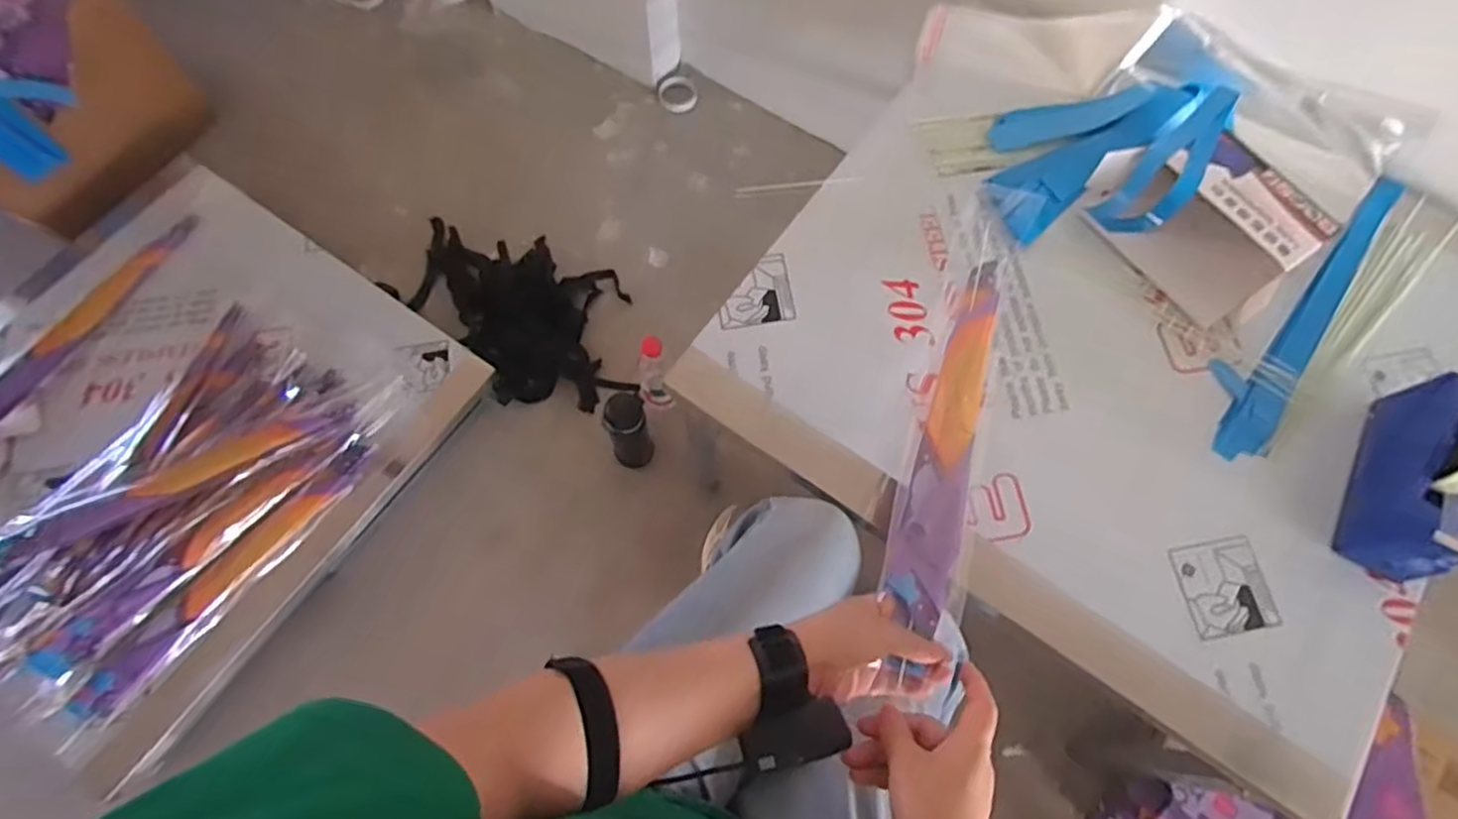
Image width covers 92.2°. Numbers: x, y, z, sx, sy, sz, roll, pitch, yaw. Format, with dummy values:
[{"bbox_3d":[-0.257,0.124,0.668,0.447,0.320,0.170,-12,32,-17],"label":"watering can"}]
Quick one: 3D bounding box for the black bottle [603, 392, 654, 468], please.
[{"bbox_3d":[-0.161,0.038,1.139,0.070,0.187,0.062,-13,69,-6],"label":"black bottle"}]

